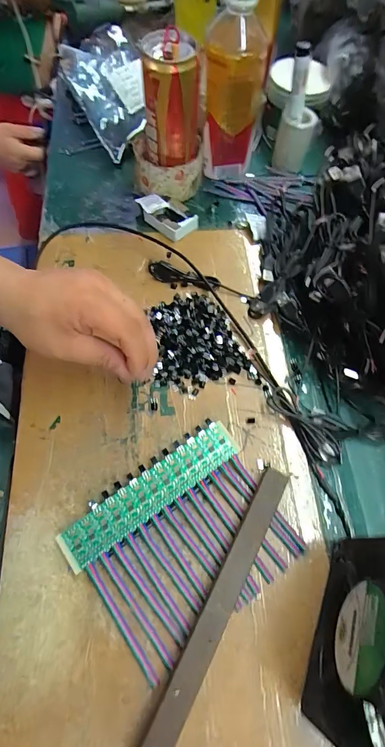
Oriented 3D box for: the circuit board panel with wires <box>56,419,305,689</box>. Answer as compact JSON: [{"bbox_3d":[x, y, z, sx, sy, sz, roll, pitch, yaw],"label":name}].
[{"bbox_3d":[-0.008,0.132,0.296,0.152,0.010,0.131,-32,70,-15],"label":"circuit board panel with wires"}]

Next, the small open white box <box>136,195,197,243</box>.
[{"bbox_3d":[-0.033,-0.189,0.438,0.041,0.020,0.068,-41,72,-17],"label":"small open white box"}]

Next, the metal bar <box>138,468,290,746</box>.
[{"bbox_3d":[0.021,0.172,0.274,0.020,0.018,0.212,27,68,11],"label":"metal bar"}]

